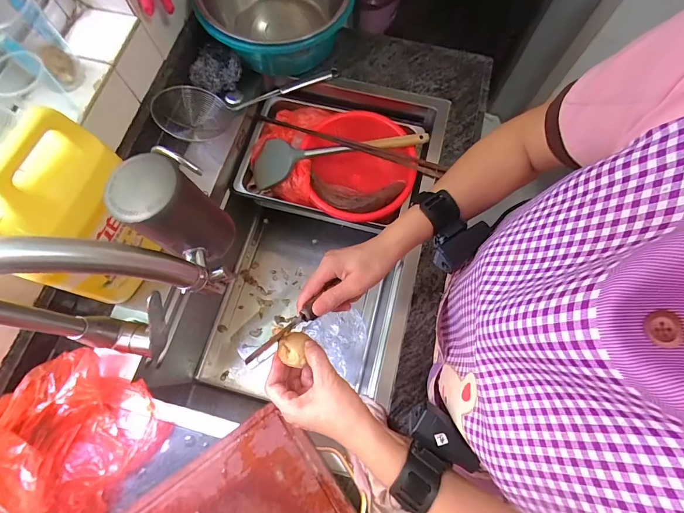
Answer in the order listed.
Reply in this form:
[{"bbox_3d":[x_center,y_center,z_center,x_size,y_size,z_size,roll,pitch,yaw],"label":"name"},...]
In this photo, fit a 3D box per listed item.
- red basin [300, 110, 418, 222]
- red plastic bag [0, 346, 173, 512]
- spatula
[{"bbox_3d":[0.030,-0.169,0.715,0.217,0.114,0.220,0,72,-1],"label":"red basin"},{"bbox_3d":[-0.370,0.254,0.441,0.174,0.120,0.225,35,75,10],"label":"red plastic bag"},{"bbox_3d":[-0.012,-0.216,0.695,0.335,0.051,0.083,-13,72,-5],"label":"spatula"}]

